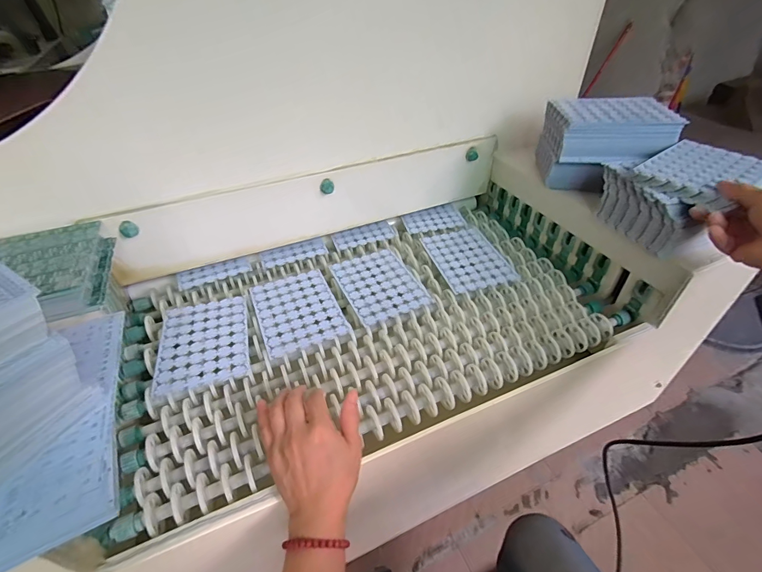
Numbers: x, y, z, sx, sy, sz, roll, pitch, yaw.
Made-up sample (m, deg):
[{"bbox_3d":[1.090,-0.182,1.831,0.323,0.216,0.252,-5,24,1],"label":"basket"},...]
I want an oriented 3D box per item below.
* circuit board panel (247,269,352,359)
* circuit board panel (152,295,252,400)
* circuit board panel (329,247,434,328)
[{"bbox_3d":[-0.126,0.032,0.574,0.115,0.004,0.154,-17,43,-18],"label":"circuit board panel"},{"bbox_3d":[-0.244,0.075,0.531,0.114,0.007,0.151,-12,43,-14],"label":"circuit board panel"},{"bbox_3d":[-0.004,-0.007,0.617,0.116,0.004,0.157,-18,43,-18],"label":"circuit board panel"}]

